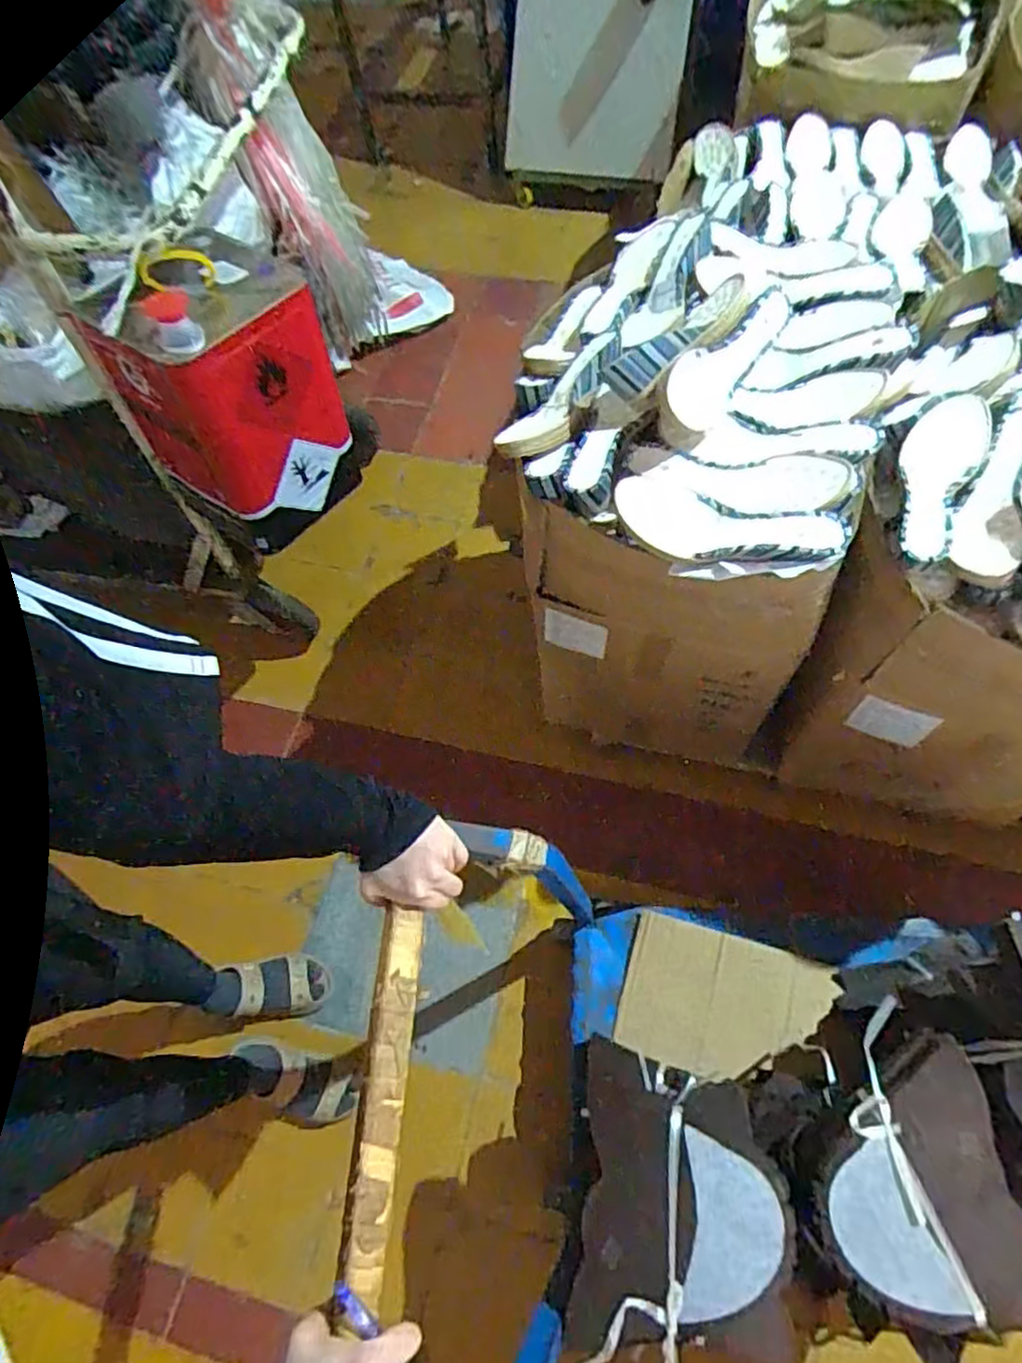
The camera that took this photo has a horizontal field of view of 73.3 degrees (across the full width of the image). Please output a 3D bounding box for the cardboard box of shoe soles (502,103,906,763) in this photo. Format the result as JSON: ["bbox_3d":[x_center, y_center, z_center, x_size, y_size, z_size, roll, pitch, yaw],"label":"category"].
[{"bbox_3d":[0.266,-0.277,1.180,0.464,0.691,0.550,12,64,9],"label":"cardboard box of shoe soles"}]

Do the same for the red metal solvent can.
[{"bbox_3d":[-0.419,-0.432,1.037,0.248,0.358,0.249,33,69,18],"label":"red metal solvent can"}]

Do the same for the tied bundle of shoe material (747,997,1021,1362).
[{"bbox_3d":[0.424,0.545,0.760,0.238,0.102,0.297,-12,63,-3],"label":"tied bundle of shoe material"}]

